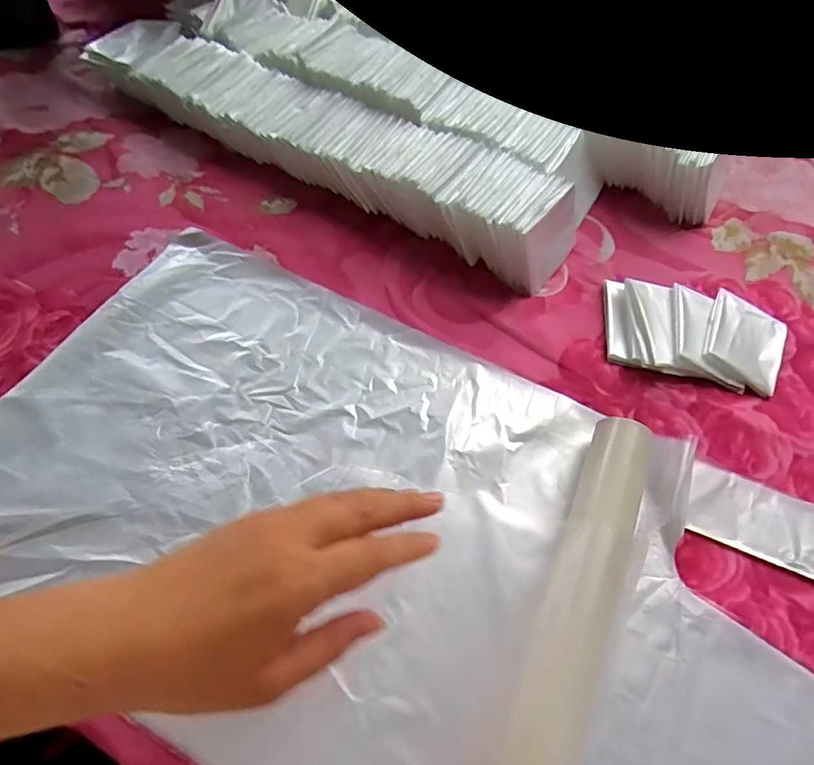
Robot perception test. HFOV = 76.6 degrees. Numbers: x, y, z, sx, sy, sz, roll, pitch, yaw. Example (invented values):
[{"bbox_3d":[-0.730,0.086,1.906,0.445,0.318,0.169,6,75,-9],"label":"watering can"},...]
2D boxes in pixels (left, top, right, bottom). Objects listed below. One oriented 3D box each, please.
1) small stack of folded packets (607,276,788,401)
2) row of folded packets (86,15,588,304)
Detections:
[{"bbox_3d":[0.240,-0.041,0.424,0.146,0.018,0.090,9,60,2],"label":"small stack of folded packets"},{"bbox_3d":[-0.070,-0.235,0.498,0.484,0.056,0.100,27,62,12],"label":"row of folded packets"}]

